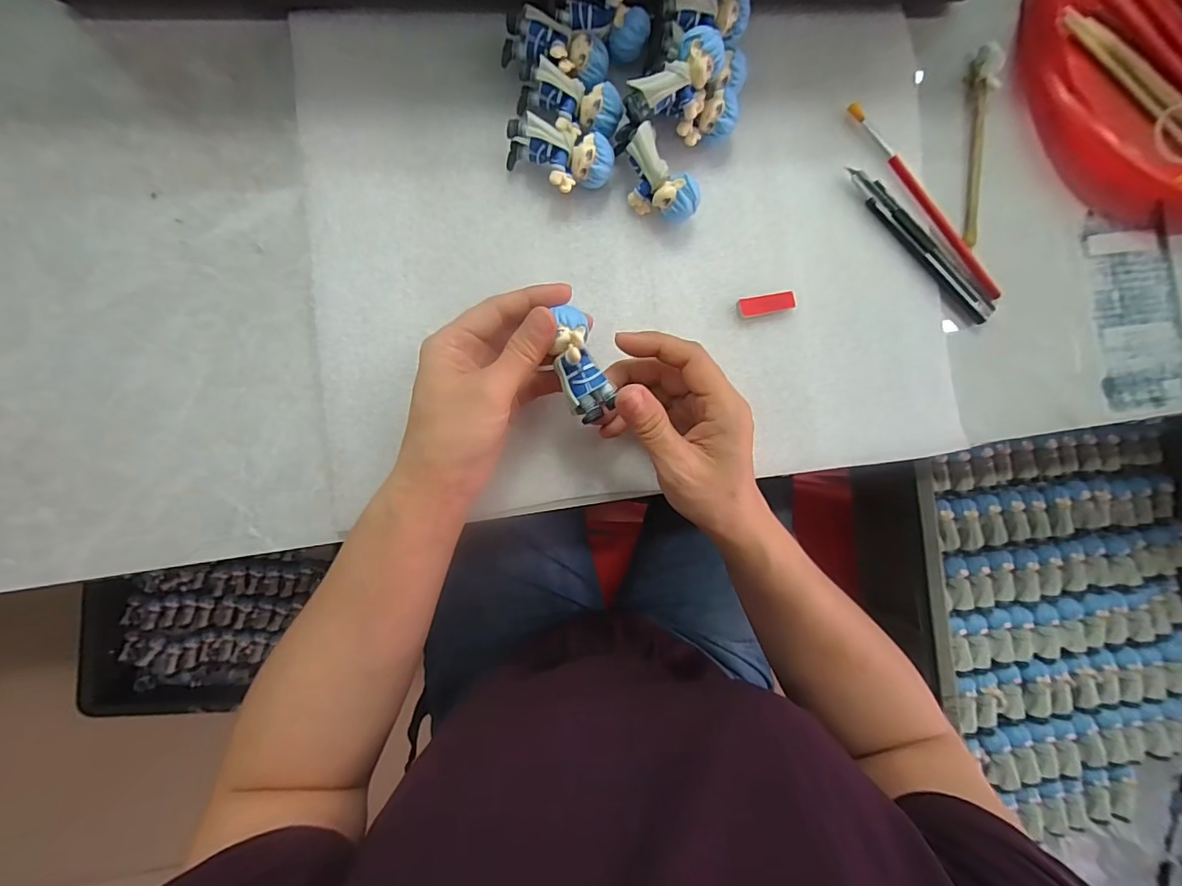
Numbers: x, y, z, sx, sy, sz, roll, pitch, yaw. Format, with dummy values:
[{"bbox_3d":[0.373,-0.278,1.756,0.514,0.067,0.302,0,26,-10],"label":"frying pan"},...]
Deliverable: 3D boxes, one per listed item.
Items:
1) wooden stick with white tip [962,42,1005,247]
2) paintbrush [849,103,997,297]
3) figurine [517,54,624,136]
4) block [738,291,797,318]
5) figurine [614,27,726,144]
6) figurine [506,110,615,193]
[{"bbox_3d":[0.272,-0.210,0.346,0.014,0.013,0.137,4,88,-6],"label":"wooden stick with white tip"},{"bbox_3d":[0.231,-0.165,0.340,0.012,0.007,0.164,-42,93,-6],"label":"paintbrush"},{"bbox_3d":[-0.013,-0.203,0.301,0.061,0.023,0.030,13,87,-6],"label":"figurine"},{"bbox_3d":[0.115,-0.091,0.325,0.038,0.006,0.013,-12,89,-7],"label":"block"},{"bbox_3d":[0.044,-0.204,0.288,0.072,0.026,0.031,-31,92,12],"label":"figurine"},{"bbox_3d":[-0.019,-0.169,0.300,0.062,0.028,0.031,7,87,-6],"label":"figurine"}]

